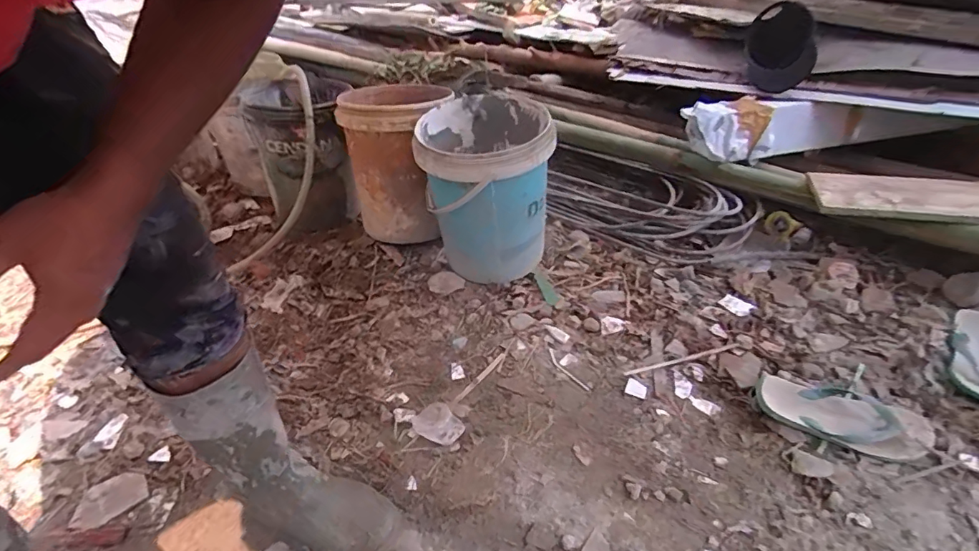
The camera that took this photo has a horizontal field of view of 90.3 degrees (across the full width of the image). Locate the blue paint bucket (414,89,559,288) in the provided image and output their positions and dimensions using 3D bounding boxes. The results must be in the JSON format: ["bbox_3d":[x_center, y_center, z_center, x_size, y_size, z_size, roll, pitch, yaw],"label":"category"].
[{"bbox_3d":[-0.005,-0.203,1.193,0.281,0.366,0.354,-2,35,3],"label":"blue paint bucket"}]

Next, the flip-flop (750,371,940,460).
[{"bbox_3d":[0.617,0.252,0.856,0.266,0.031,0.112,19,45,25],"label":"flip-flop"}]

